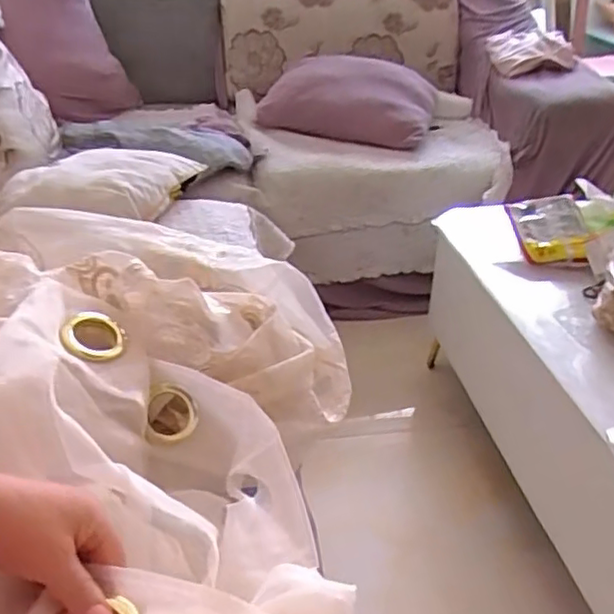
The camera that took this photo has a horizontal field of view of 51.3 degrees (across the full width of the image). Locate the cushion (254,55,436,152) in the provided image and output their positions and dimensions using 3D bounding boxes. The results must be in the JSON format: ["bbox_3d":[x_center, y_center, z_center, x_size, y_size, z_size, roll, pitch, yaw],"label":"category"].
[{"bbox_3d":[0.122,-0.554,1.699,0.428,0.196,0.333,11,34,15],"label":"cushion"}]

